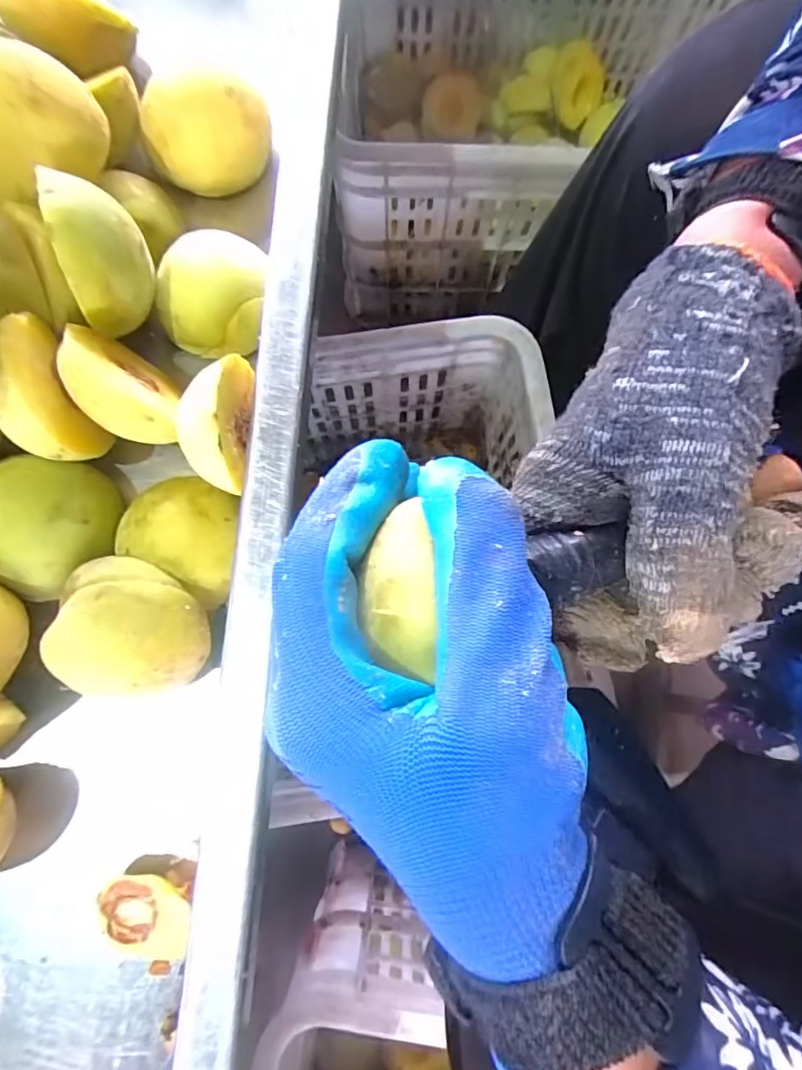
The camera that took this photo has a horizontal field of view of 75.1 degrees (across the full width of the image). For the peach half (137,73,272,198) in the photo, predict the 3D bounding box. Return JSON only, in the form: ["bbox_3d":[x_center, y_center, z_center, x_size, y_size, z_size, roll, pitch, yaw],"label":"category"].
[{"bbox_3d":[-0.100,-0.209,0.271,0.060,0.033,0.050,3,124,-16],"label":"peach half"}]

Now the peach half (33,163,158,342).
[{"bbox_3d":[-0.126,-0.120,0.224,0.026,0.046,0.052,-10,80,-3],"label":"peach half"}]

